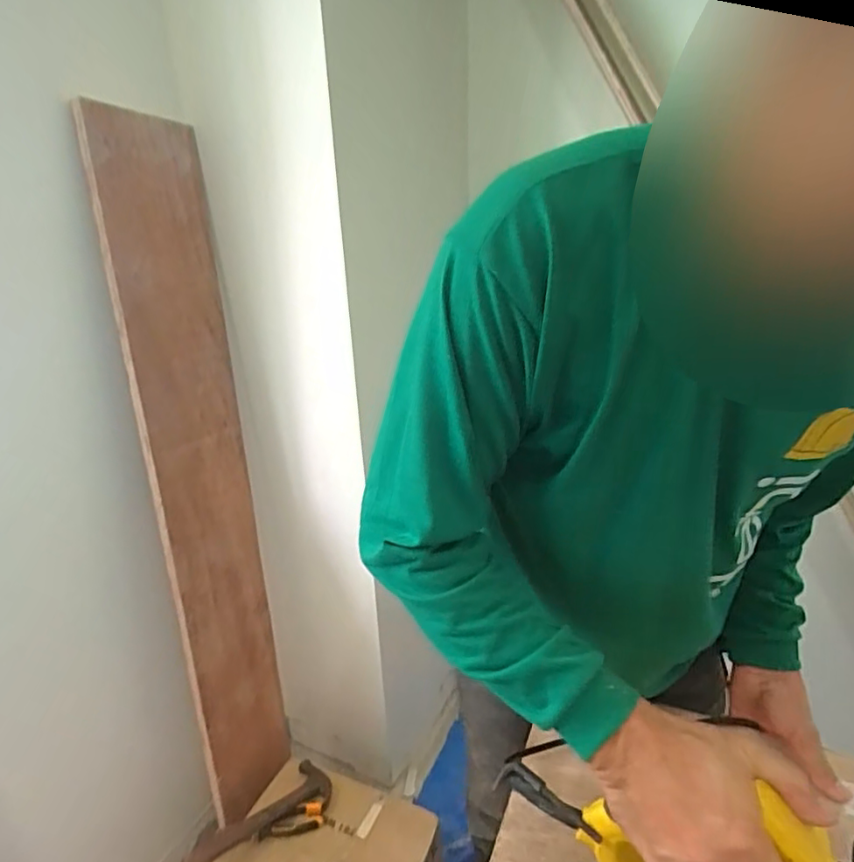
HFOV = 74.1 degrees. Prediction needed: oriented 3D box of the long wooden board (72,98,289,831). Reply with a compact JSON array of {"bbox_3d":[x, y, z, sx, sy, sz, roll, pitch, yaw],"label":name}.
[{"bbox_3d":[-0.422,0.136,1.114,0.029,1.350,0.245,2,16,25],"label":"long wooden board"}]

